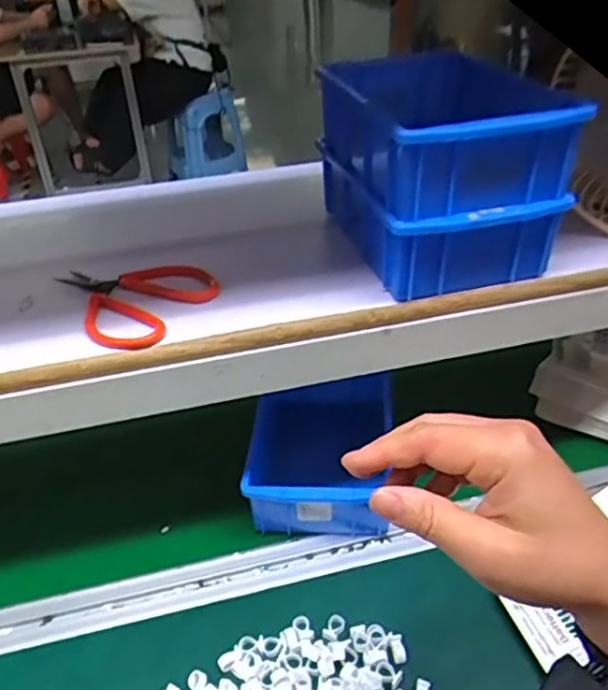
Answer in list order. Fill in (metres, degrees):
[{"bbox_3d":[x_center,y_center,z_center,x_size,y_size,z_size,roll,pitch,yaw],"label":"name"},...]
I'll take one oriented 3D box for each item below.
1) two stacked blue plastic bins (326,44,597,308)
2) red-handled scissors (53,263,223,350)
[{"bbox_3d":[0.105,-0.127,0.482,0.130,0.121,0.197,-11,35,-11],"label":"two stacked blue plastic bins"},{"bbox_3d":[-0.132,-0.037,0.462,0.118,0.012,0.094,18,40,28],"label":"red-handled scissors"}]

